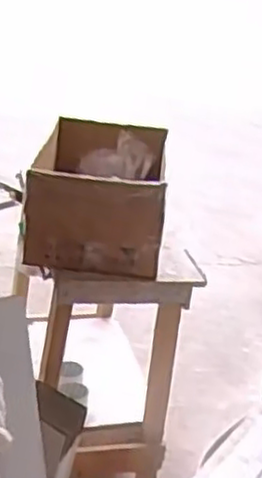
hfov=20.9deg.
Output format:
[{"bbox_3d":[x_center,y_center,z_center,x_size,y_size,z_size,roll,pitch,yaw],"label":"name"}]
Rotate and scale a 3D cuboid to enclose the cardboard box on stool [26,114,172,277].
[{"bbox_3d":[-0.067,-0.119,1.627,0.276,0.197,0.478,4,29,0],"label":"cardboard box on stool"}]

